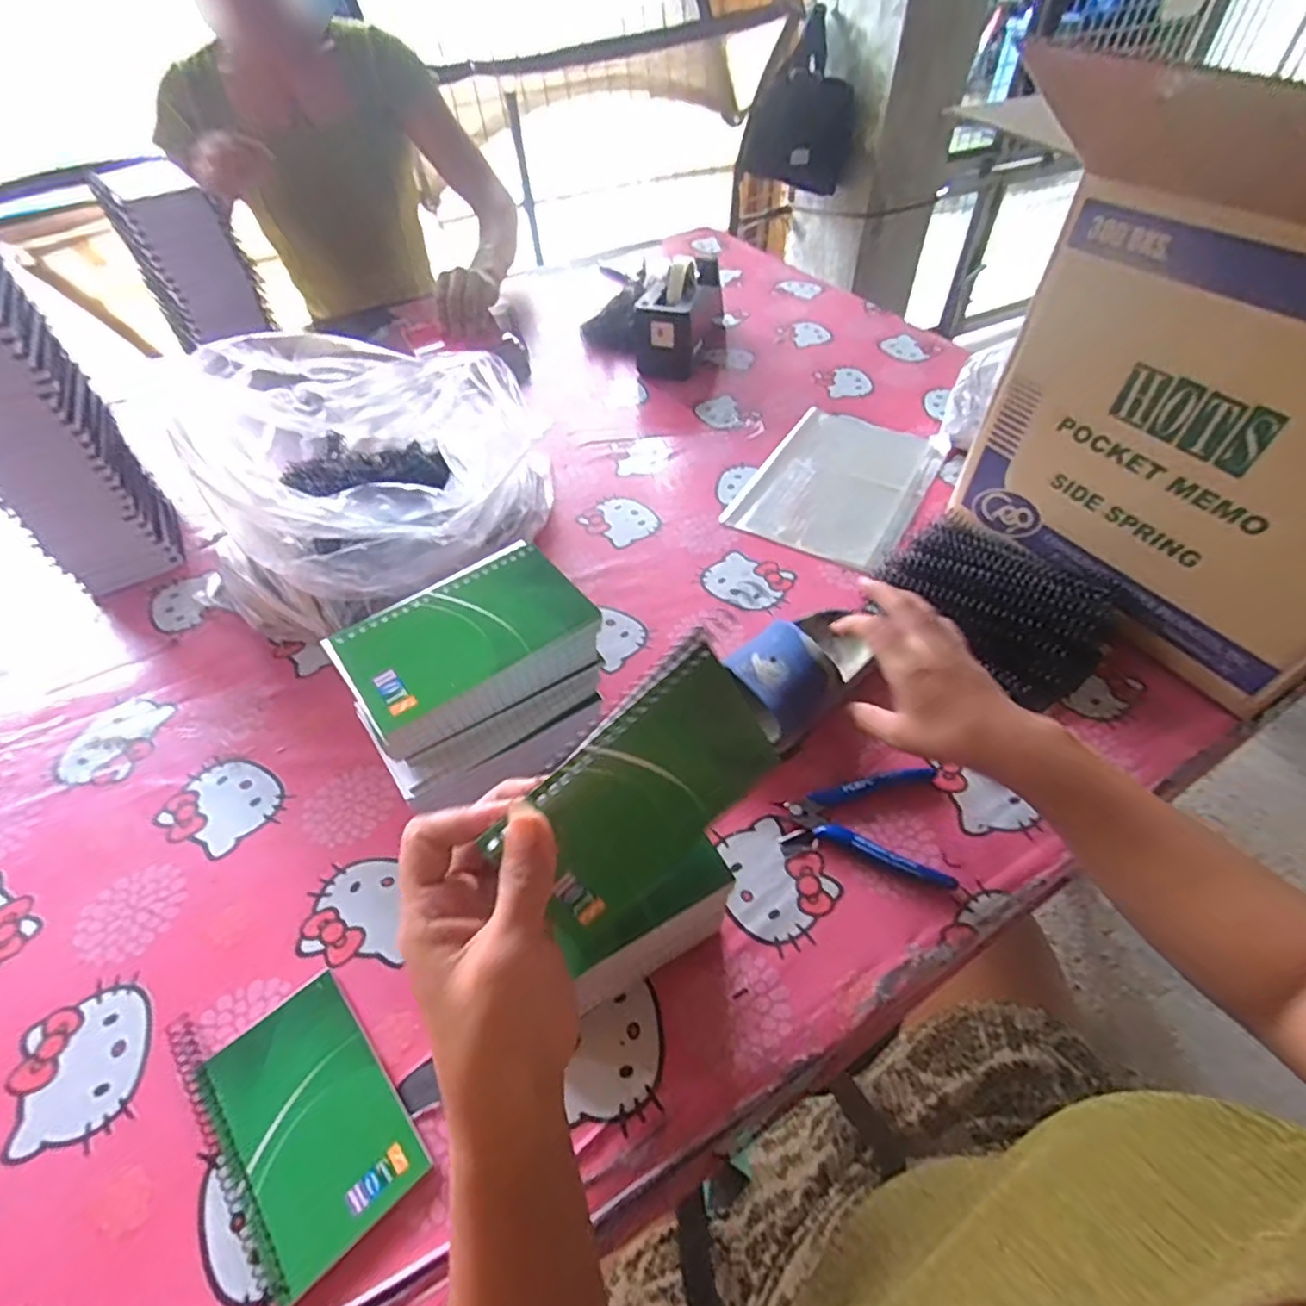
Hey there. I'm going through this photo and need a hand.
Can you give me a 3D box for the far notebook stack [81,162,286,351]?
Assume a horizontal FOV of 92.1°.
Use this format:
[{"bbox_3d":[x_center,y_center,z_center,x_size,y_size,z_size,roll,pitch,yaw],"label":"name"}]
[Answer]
[{"bbox_3d":[-0.558,-0.472,0.785,0.126,0.213,0.145,-30,55,-21],"label":"far notebook stack"}]

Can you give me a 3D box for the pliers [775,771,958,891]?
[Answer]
[{"bbox_3d":[0.146,0.117,0.442,0.112,0.009,0.085,3,50,4],"label":"pliers"}]

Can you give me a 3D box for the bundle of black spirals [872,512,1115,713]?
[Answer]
[{"bbox_3d":[0.300,-0.053,0.542,0.116,0.063,0.178,-31,56,-22],"label":"bundle of black spirals"}]

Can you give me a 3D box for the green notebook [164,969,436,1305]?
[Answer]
[{"bbox_3d":[-0.200,0.248,0.351,0.085,0.014,0.158,-37,58,-25],"label":"green notebook"}]

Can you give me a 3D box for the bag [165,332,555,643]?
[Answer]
[{"bbox_3d":[-0.253,-0.156,0.586,0.299,0.175,0.274,-9,51,-6],"label":"bag"}]

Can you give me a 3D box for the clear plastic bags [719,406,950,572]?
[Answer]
[{"bbox_3d":[0.210,-0.197,0.704,0.171,0.014,0.255,25,55,21],"label":"clear plastic bags"}]

